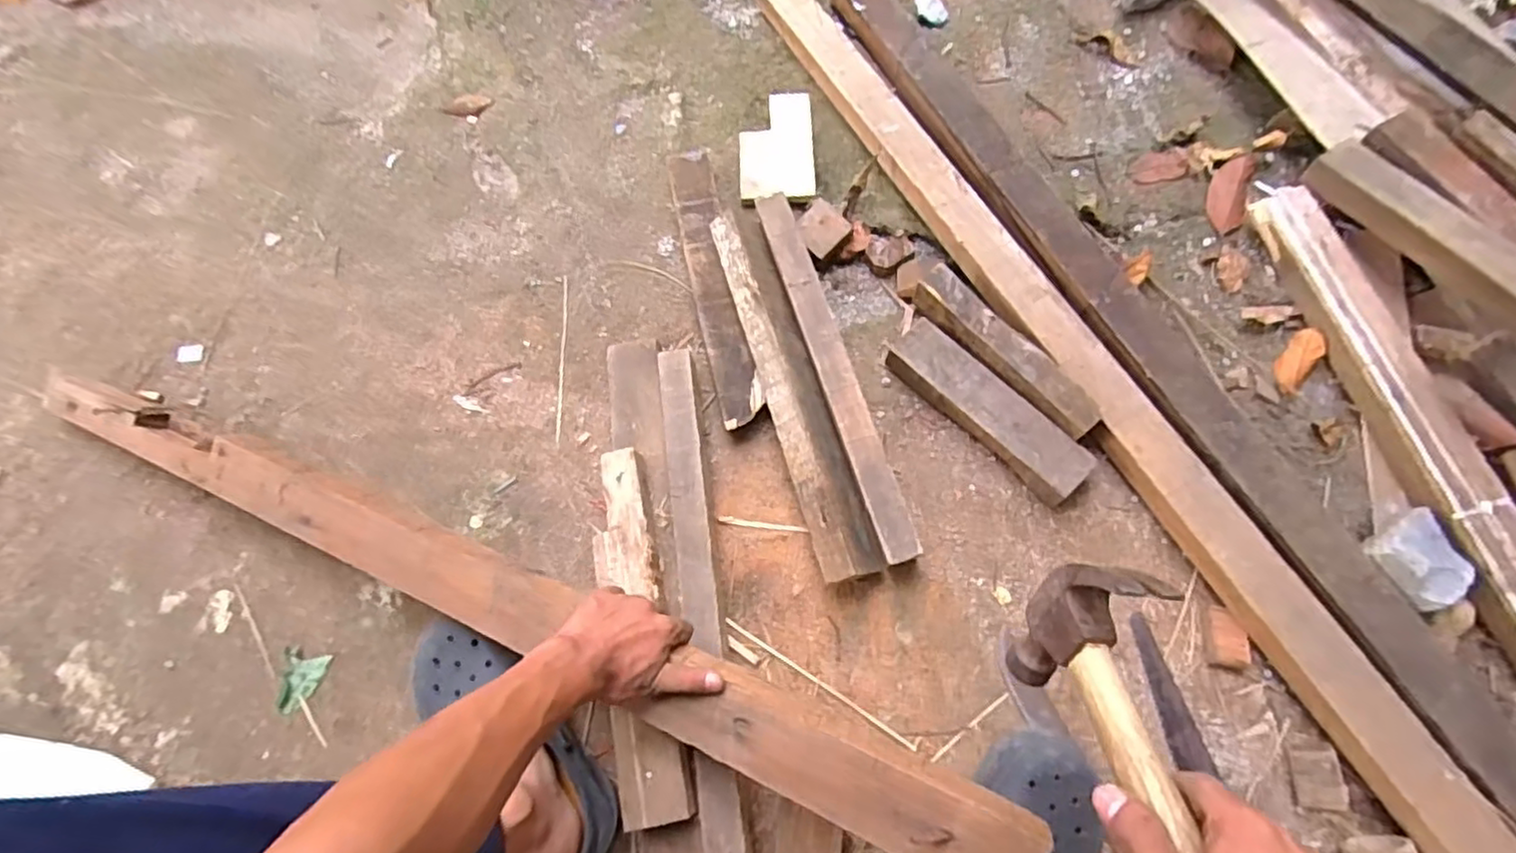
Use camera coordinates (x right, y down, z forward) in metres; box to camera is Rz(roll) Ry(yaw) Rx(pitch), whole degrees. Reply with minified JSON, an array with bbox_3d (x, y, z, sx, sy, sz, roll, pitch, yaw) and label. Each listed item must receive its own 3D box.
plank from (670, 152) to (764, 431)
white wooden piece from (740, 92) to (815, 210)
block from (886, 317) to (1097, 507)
[{"bbox_3d":[-0.054,-0.183,0.821,0.052,0.019,0.386,-10,70,-5],"label":"plank"},{"bbox_3d":[0.026,-0.385,0.932,0.100,0.021,0.189,-1,70,1],"label":"white wooden piece"},{"bbox_3d":[0.258,-0.018,0.766,0.065,0.048,0.251,-43,74,-13],"label":"block"}]

